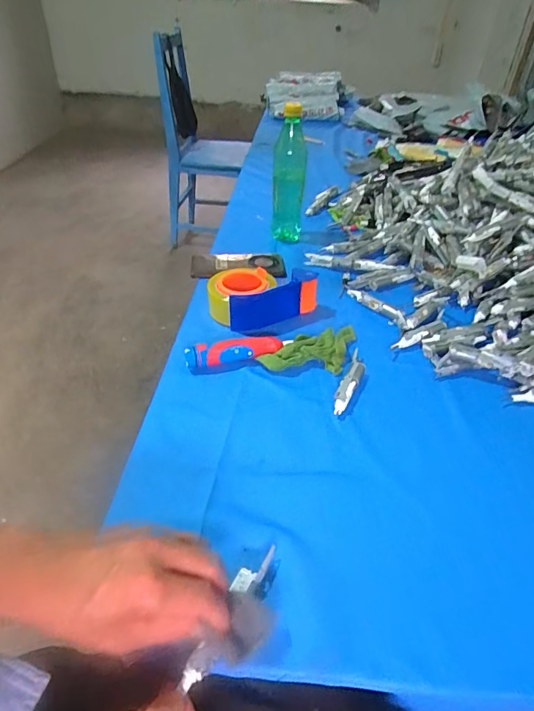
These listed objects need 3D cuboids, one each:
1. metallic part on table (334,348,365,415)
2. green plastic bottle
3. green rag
[{"bbox_3d":[0.106,0.032,0.571,0.021,0.012,0.117,17,41,16],"label":"metallic part on table"},{"bbox_3d":[0.043,-0.337,0.844,0.061,0.235,0.053,2,39,-2],"label":"green plastic bottle"},{"bbox_3d":[0.069,-0.002,0.603,0.142,0.025,0.066,-19,44,-25],"label":"green rag"}]

